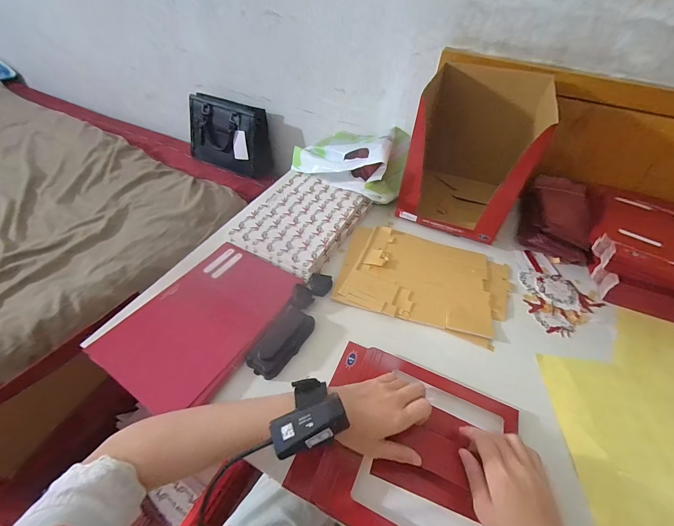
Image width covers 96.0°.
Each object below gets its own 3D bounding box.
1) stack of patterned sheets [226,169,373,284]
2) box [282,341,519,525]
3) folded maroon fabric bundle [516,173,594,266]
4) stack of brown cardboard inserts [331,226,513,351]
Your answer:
[{"bbox_3d":[-0.075,-0.095,0.611,0.198,0.022,0.246,24,51,16],"label":"stack of patterned sheets"},{"bbox_3d":[0.087,0.213,0.362,0.229,0.029,0.198,21,50,13],"label":"box"},{"bbox_3d":[0.456,-0.101,0.631,0.112,0.073,0.194,16,49,10],"label":"folded maroon fabric bundle"},{"bbox_3d":[0.155,0.024,0.540,0.286,0.007,0.200,16,49,10],"label":"stack of brown cardboard inserts"}]

